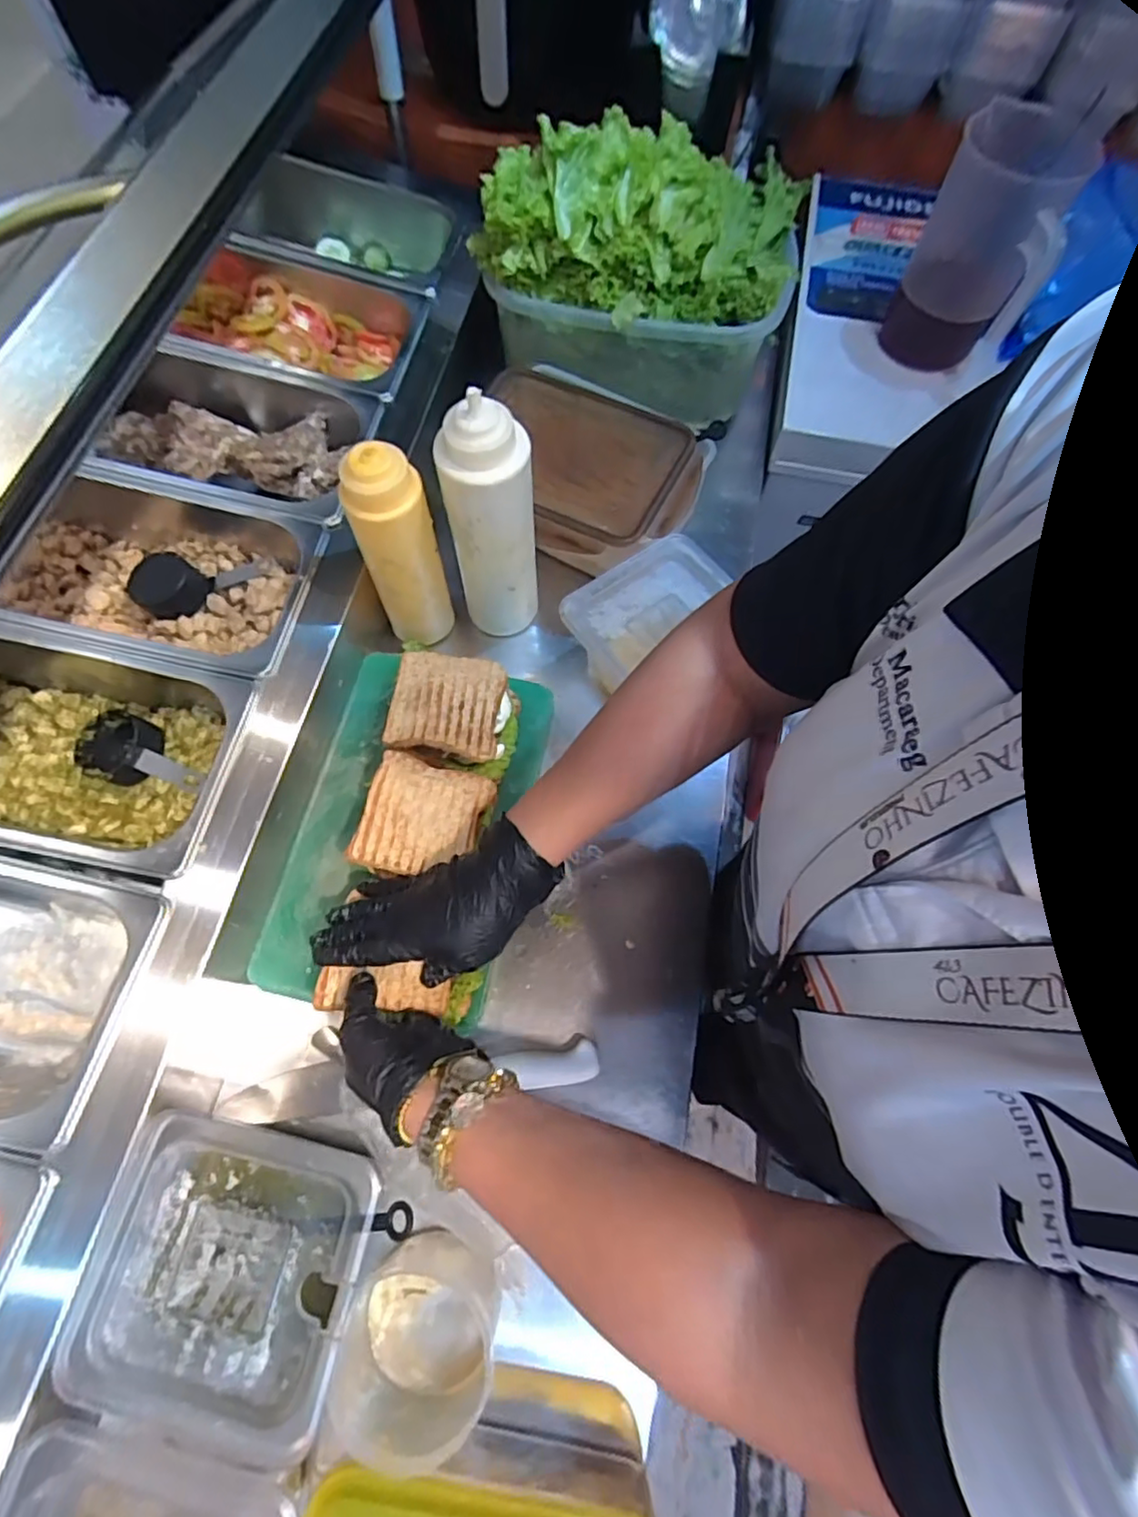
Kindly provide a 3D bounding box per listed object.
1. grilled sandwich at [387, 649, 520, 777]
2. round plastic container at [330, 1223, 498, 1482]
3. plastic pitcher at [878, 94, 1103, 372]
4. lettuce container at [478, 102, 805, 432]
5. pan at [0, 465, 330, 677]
[{"bbox_3d":[-0.106,-0.042,0.578,0.112,0.055,0.099,7,69,2],"label":"grilled sandwich"},{"bbox_3d":[-0.103,0.407,0.441,0.097,0.085,0.107,10,69,3],"label":"round plastic container"},{"bbox_3d":[0.444,-0.542,0.686,0.132,0.220,0.104,26,70,9],"label":"plastic pitcher"},{"bbox_3d":[0.081,-0.565,0.720,0.337,0.207,0.229,12,69,3],"label":"lettuce container"},{"bbox_3d":[-0.388,-0.168,0.600,0.283,0.097,0.191,7,69,2],"label":"pan"}]

